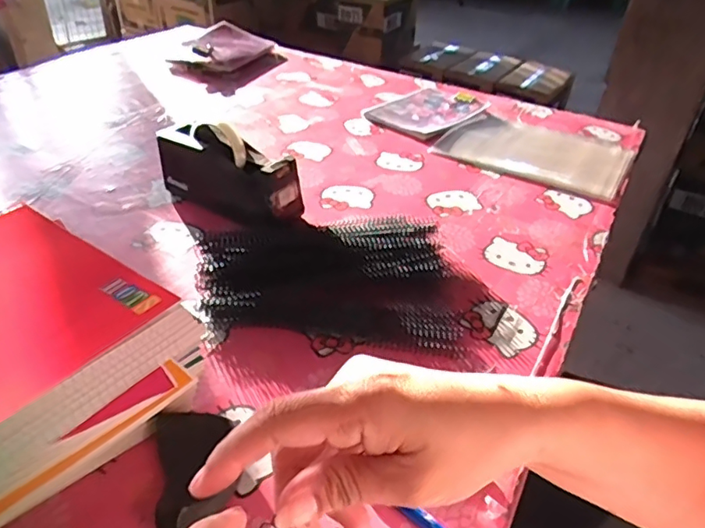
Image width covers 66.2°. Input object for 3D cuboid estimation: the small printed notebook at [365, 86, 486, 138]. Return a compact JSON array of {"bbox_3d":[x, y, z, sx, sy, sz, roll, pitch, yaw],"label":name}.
[{"bbox_3d":[0.143,-0.309,1.084,0.158,0.027,0.247,30,44,30],"label":"small printed notebook"}]

